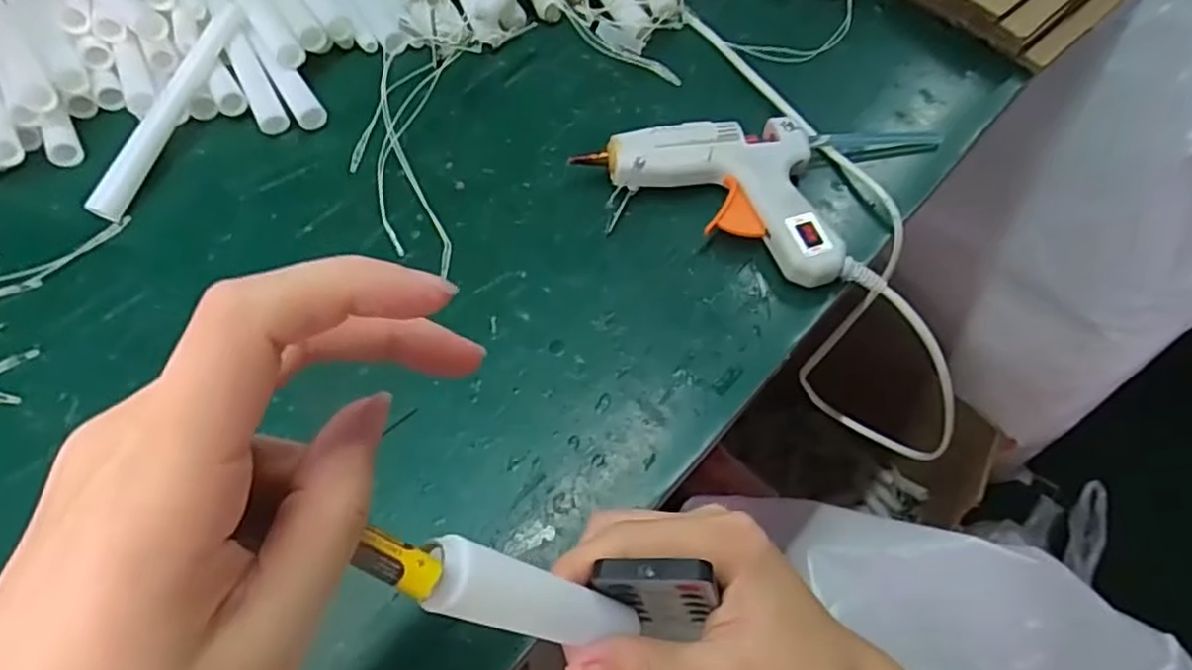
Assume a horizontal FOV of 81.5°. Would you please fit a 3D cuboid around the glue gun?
[{"bbox_3d":[0.064,-0.070,0.382,0.121,0.027,0.104,-6,62,-5],"label":"glue gun"}]

